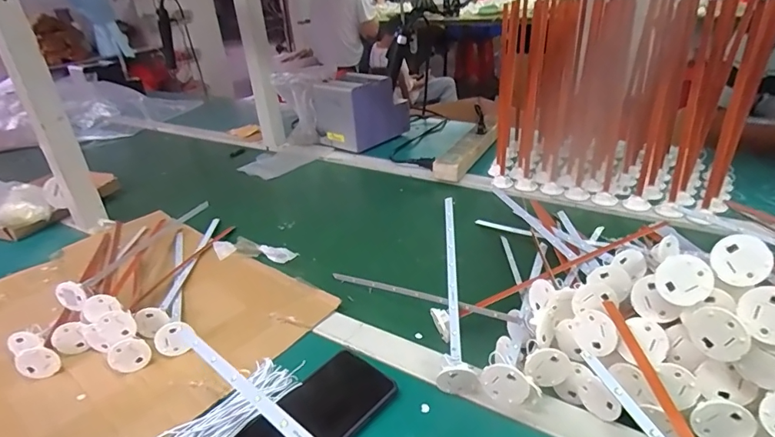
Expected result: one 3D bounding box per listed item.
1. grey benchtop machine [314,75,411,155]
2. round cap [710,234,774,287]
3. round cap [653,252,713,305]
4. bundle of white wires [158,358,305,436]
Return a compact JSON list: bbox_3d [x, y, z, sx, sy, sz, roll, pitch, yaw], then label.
[{"bbox_3d":[-0.065,-0.246,1.056,0.154,0.148,0.169,16,35,33],"label":"grey benchtop machine"},{"bbox_3d":[0.273,0.032,0.352,0.037,0.038,0.006,52,16,17],"label":"round cap"},{"bbox_3d":[0.230,0.048,0.355,0.038,0.038,0.004,-30,-6,23],"label":"round cap"},{"bbox_3d":[-0.146,0.180,0.416,0.053,0.016,0.148,18,36,36],"label":"bundle of white wires"}]

